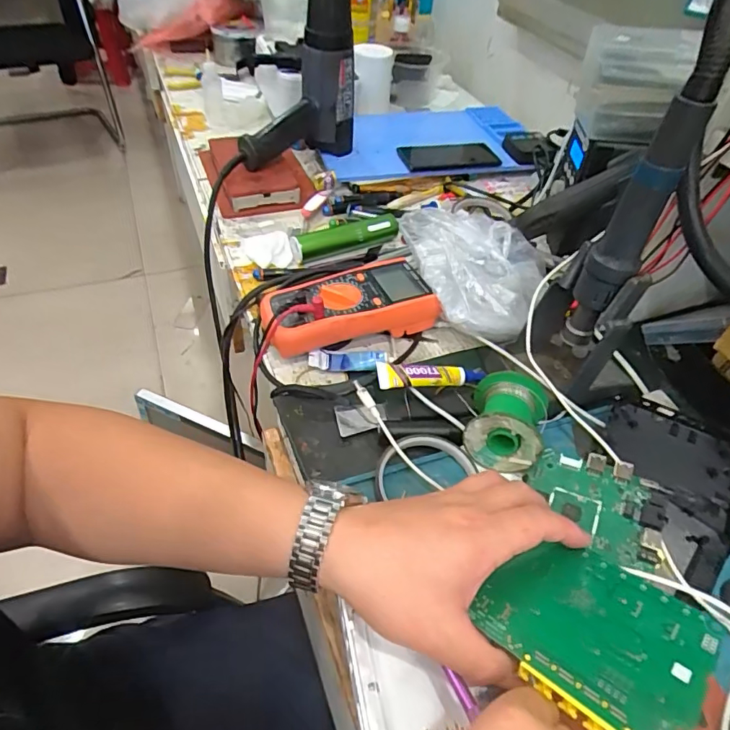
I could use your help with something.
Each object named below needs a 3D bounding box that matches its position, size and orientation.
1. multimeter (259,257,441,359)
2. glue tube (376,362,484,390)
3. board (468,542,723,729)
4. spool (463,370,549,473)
[{"bbox_3d":[-0.021,-0.068,0.545,0.179,0.052,0.099,-13,50,-17],"label":"multimeter"},{"bbox_3d":[0.067,0.011,0.491,0.110,0.025,0.026,-4,48,-9],"label":"glue tube"},{"bbox_3d":[0.133,0.155,0.296,0.113,0.012,0.096,24,39,37],"label":"board"},{"bbox_3d":[0.125,0.043,0.438,0.065,0.055,0.081,17,48,10],"label":"spool"}]

